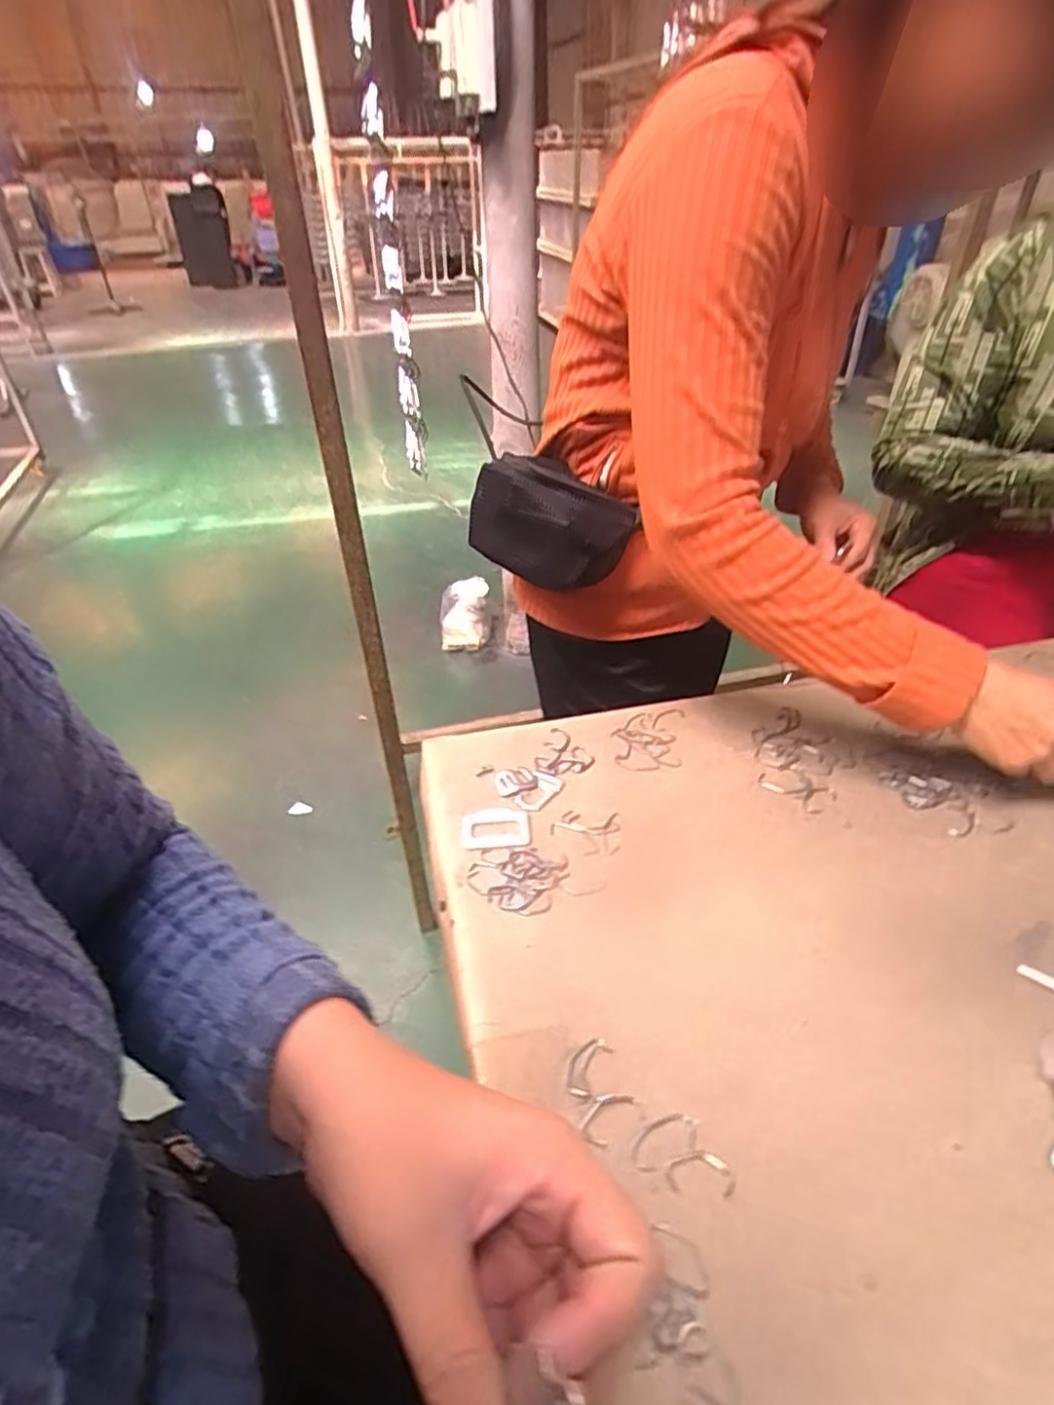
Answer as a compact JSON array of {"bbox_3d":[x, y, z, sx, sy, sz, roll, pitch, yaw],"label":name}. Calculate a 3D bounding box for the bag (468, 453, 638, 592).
[{"bbox_3d":[0.013,-0.175,0.657,0.163,0.095,0.077,25,45,31],"label":"bag"}]

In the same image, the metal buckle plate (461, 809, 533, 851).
[{"bbox_3d":[-0.024,0.097,0.532,0.053,0.004,0.040,-5,37,-6],"label":"metal buckle plate"}]

